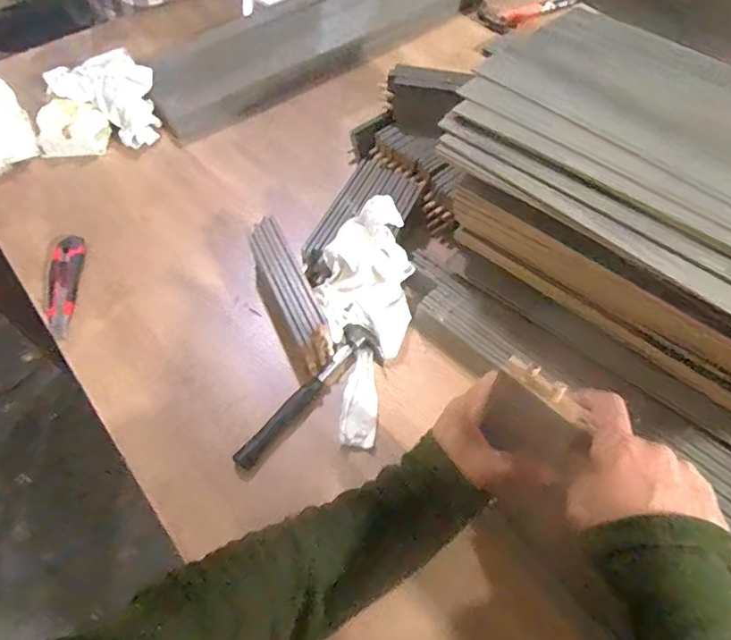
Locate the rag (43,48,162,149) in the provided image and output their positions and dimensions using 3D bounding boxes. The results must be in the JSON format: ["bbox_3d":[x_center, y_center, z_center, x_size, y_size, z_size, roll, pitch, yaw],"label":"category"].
[{"bbox_3d":[-0.443,-0.394,0.919,0.152,0.114,0.121,18,59,13],"label":"rag"}]

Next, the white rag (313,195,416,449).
[{"bbox_3d":[-0.005,0.001,0.656,0.123,0.073,0.314,2,82,3],"label":"white rag"}]

